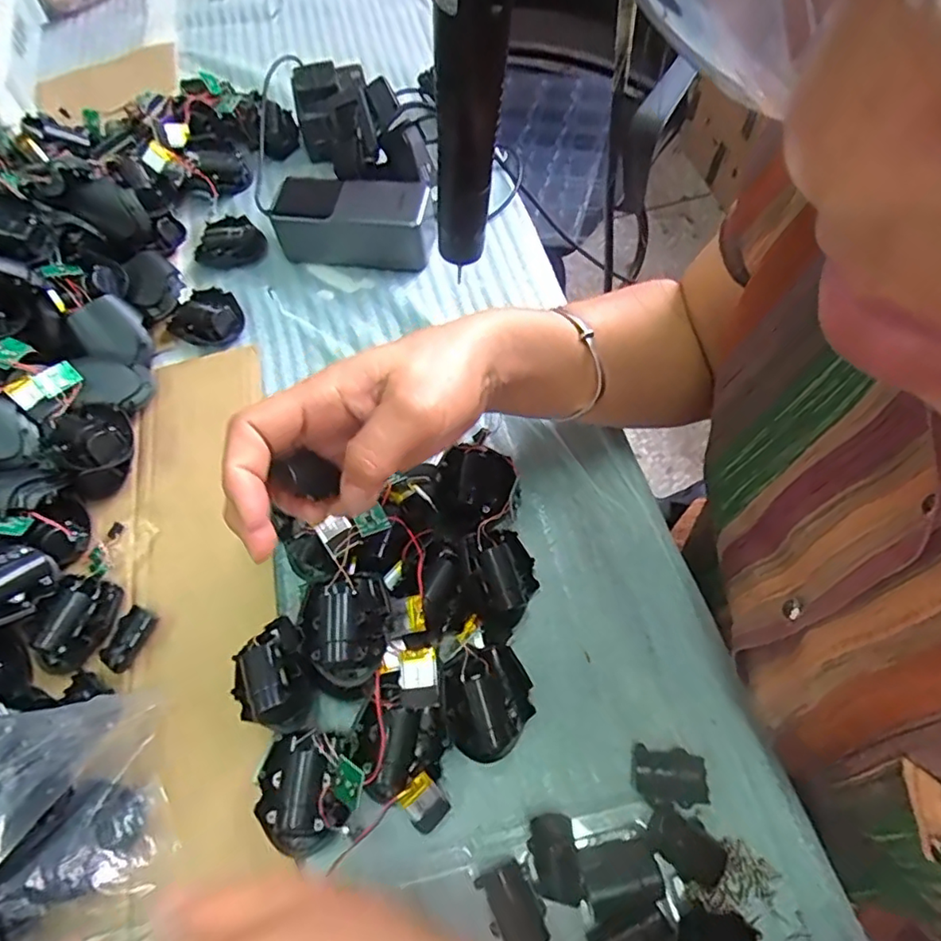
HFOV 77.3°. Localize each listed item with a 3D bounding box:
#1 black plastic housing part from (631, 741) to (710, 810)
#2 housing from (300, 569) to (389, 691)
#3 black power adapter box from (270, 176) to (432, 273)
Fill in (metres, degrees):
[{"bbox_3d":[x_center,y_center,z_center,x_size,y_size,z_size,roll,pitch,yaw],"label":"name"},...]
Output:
[{"bbox_3d":[0.108,0.166,0.320,0.039,0.015,0.029,7,63,7],"label":"black plastic housing part"},{"bbox_3d":[-0.069,0.090,0.336,0.049,0.030,0.057,-14,63,-2],"label":"housing"},{"bbox_3d":[-0.100,-0.212,0.503,0.128,0.051,0.054,3,62,4],"label":"black power adapter box"}]

